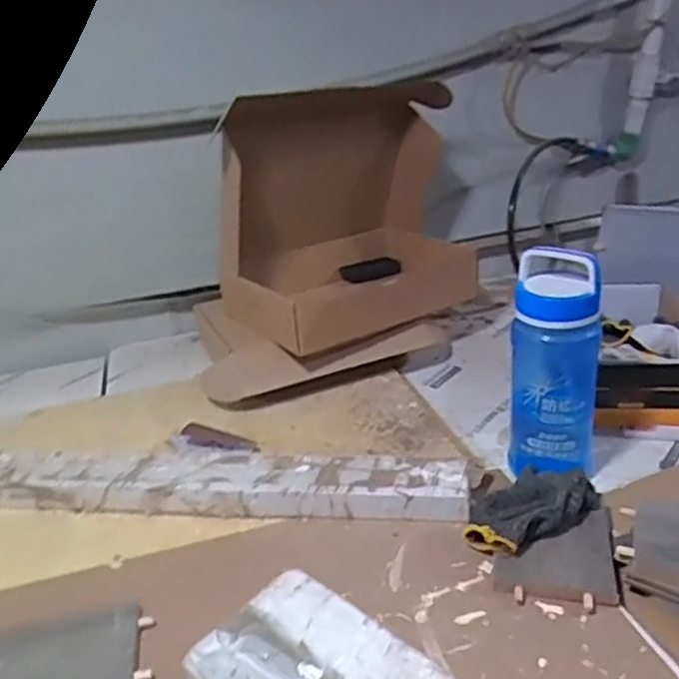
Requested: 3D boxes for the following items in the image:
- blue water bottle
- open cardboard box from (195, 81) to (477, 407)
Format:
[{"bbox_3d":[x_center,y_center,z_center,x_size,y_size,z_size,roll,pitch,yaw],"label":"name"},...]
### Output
[{"bbox_3d":[0.255,0.035,0.815,0.100,0.273,0.085,1,26,15],"label":"blue water bottle"},{"bbox_3d":[0.006,-0.199,1.189,0.434,0.419,0.581,-1,26,11],"label":"open cardboard box"}]

